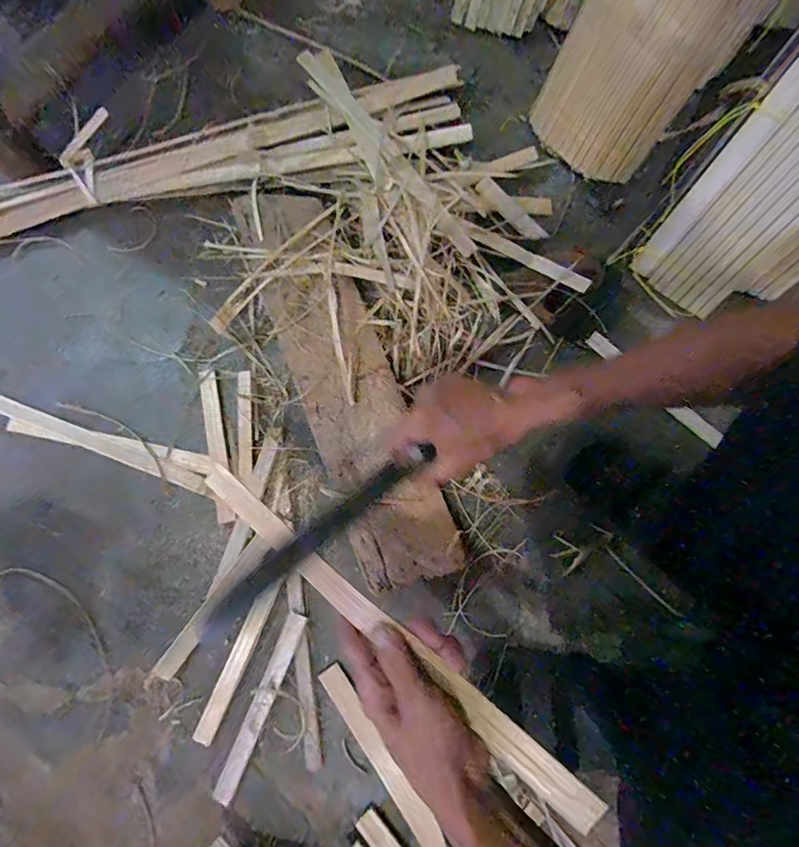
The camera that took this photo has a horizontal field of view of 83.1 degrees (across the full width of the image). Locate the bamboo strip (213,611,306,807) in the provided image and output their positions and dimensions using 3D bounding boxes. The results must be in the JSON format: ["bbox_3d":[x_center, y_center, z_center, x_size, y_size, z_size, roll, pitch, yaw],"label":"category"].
[{"bbox_3d":[-0.158,0.321,0.515,0.023,0.006,0.207,22,79,7],"label":"bamboo strip"}]

